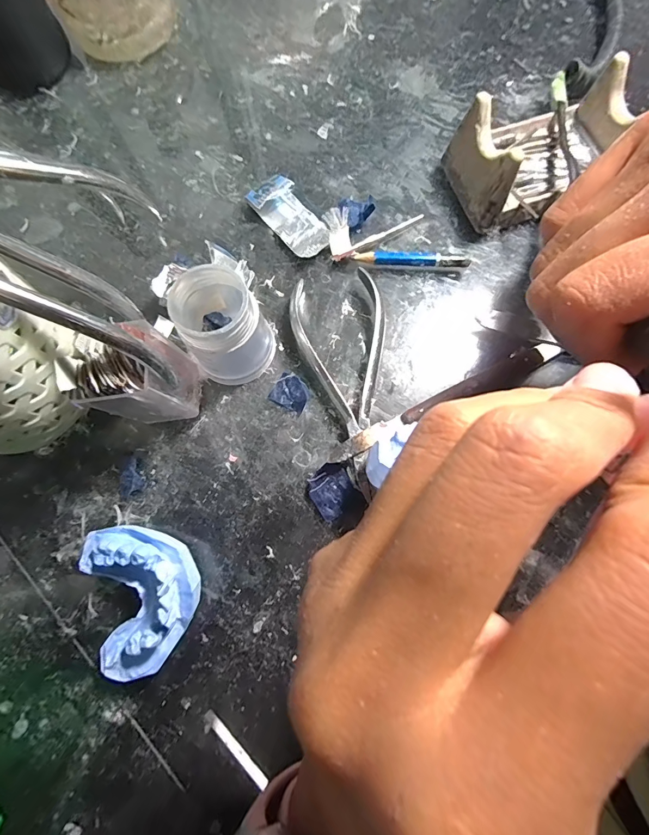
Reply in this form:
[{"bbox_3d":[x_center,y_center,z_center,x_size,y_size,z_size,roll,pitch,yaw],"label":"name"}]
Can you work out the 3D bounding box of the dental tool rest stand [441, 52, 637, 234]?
[{"bbox_3d":[0.126,-0.155,0.225,0.092,0.043,0.061,-19,75,-3],"label":"dental tool rest stand"}]

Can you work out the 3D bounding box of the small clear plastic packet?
[{"bbox_3d":[-0.020,-0.122,0.236,0.025,0.014,0.055,-42,78,-9],"label":"small clear plastic packet"}]

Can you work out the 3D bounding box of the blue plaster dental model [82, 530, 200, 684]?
[{"bbox_3d":[-0.080,0.077,0.173,0.046,0.032,0.063,-20,75,-4],"label":"blue plaster dental model"}]

